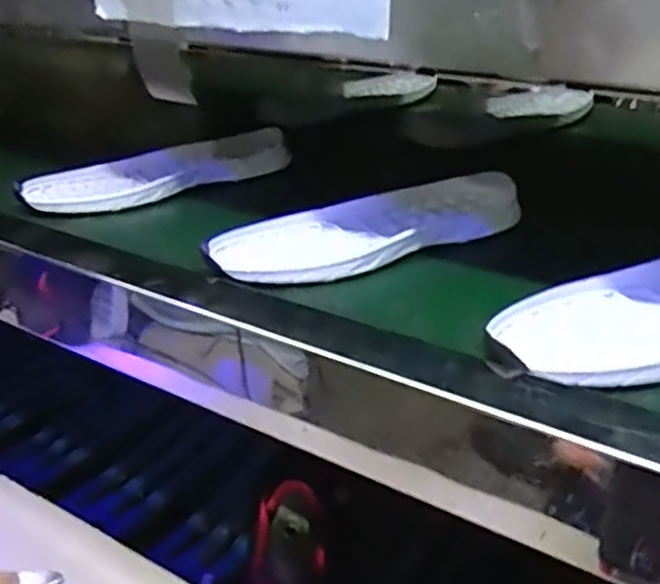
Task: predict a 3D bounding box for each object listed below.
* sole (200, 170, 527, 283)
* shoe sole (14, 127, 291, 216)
[{"bbox_3d":[0.037,-0.047,0.594,0.261,0.035,0.087,-17,31,-23],"label":"sole"},{"bbox_3d":[-0.161,-0.120,0.709,0.259,0.022,0.086,-16,31,-21],"label":"shoe sole"}]

